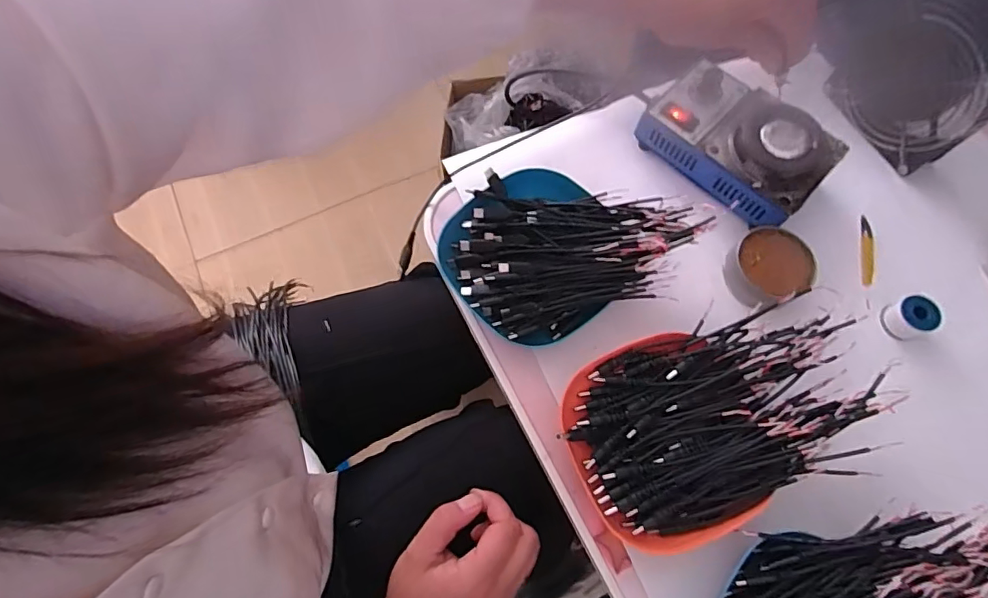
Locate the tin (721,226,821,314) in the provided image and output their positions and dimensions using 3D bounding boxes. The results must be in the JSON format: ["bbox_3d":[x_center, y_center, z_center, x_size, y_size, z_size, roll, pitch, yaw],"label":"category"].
[{"bbox_3d":[0.224,-0.026,0.427,0.067,0.019,0.061,0,70,0],"label":"tin"}]

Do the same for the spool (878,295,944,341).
[{"bbox_3d":[0.333,0.015,0.417,0.029,0.026,0.029,0,70,0],"label":"spool"}]

